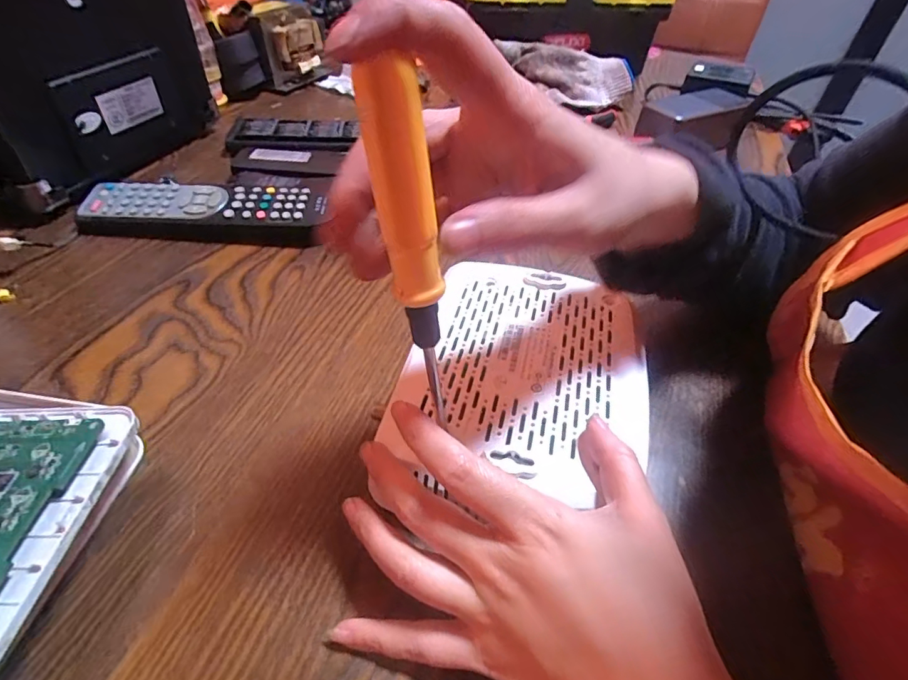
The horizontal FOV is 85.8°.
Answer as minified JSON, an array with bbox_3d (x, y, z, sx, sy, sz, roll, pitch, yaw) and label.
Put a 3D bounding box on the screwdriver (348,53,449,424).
[{"bbox_3d":[-0.013,-0.023,0.176,0.015,0.136,0.017,18,43,31],"label":"screwdriver"}]

